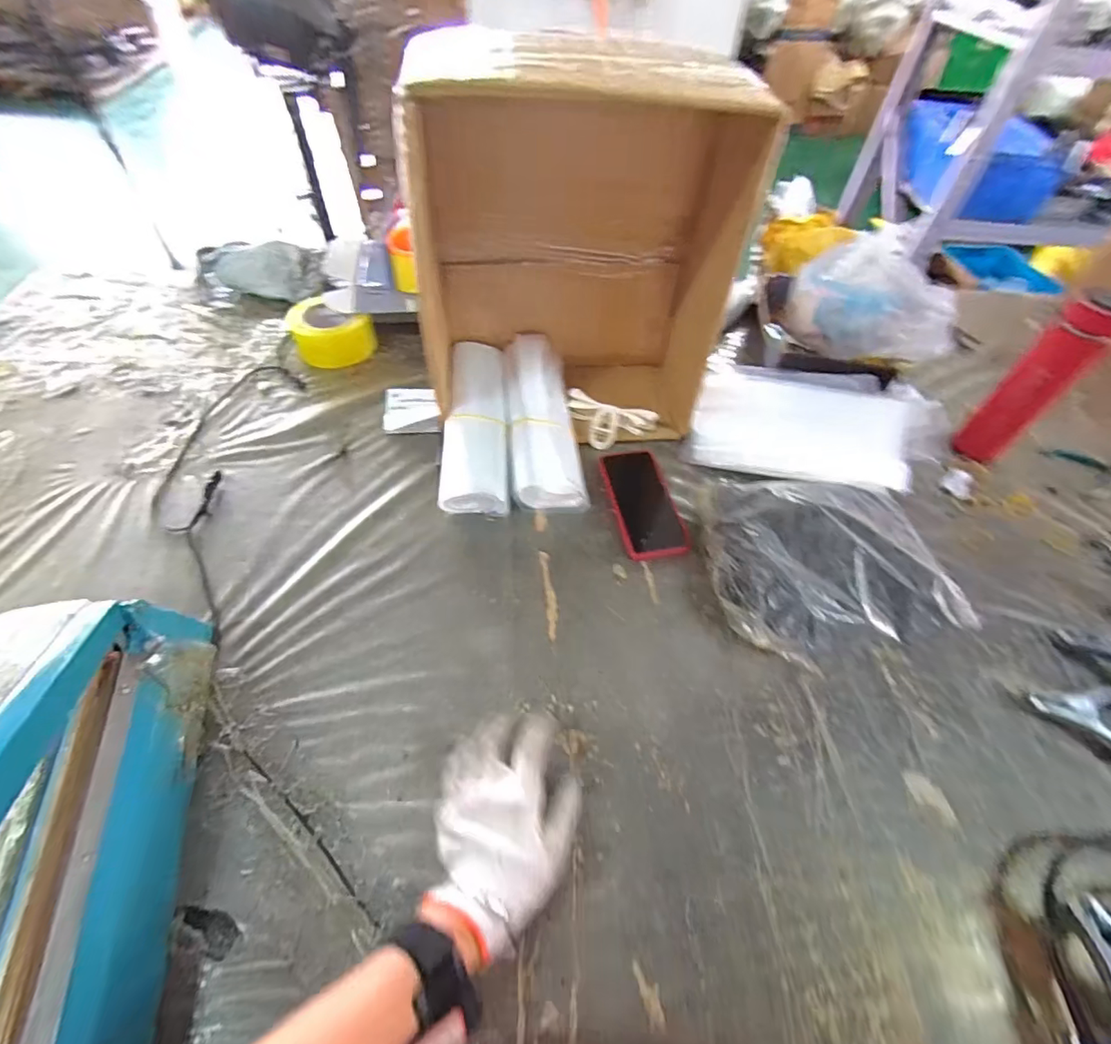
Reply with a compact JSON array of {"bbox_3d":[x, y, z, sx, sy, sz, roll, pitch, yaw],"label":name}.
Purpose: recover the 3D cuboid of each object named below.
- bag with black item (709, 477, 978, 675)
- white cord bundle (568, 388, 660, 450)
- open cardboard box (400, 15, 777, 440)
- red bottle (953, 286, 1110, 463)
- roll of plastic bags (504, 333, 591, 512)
[{"bbox_3d":[0.308,0.045,0.595,0.262,0.073,0.228,1,53,-4],"label":"bag with black item"},{"bbox_3d":[0.077,-0.141,0.741,0.131,0.041,0.065,15,51,8],"label":"white cord bundle"},{"bbox_3d":[0.018,-0.297,0.637,0.346,0.412,0.184,-4,54,-8],"label":"open cardboard box"},{"bbox_3d":[0.639,-0.182,0.694,0.069,0.235,0.062,-36,61,-29],"label":"red bottle"},{"bbox_3d":[-0.025,-0.131,0.701,0.095,0.088,0.259,-5,51,-9],"label":"roll of plastic bags"}]

